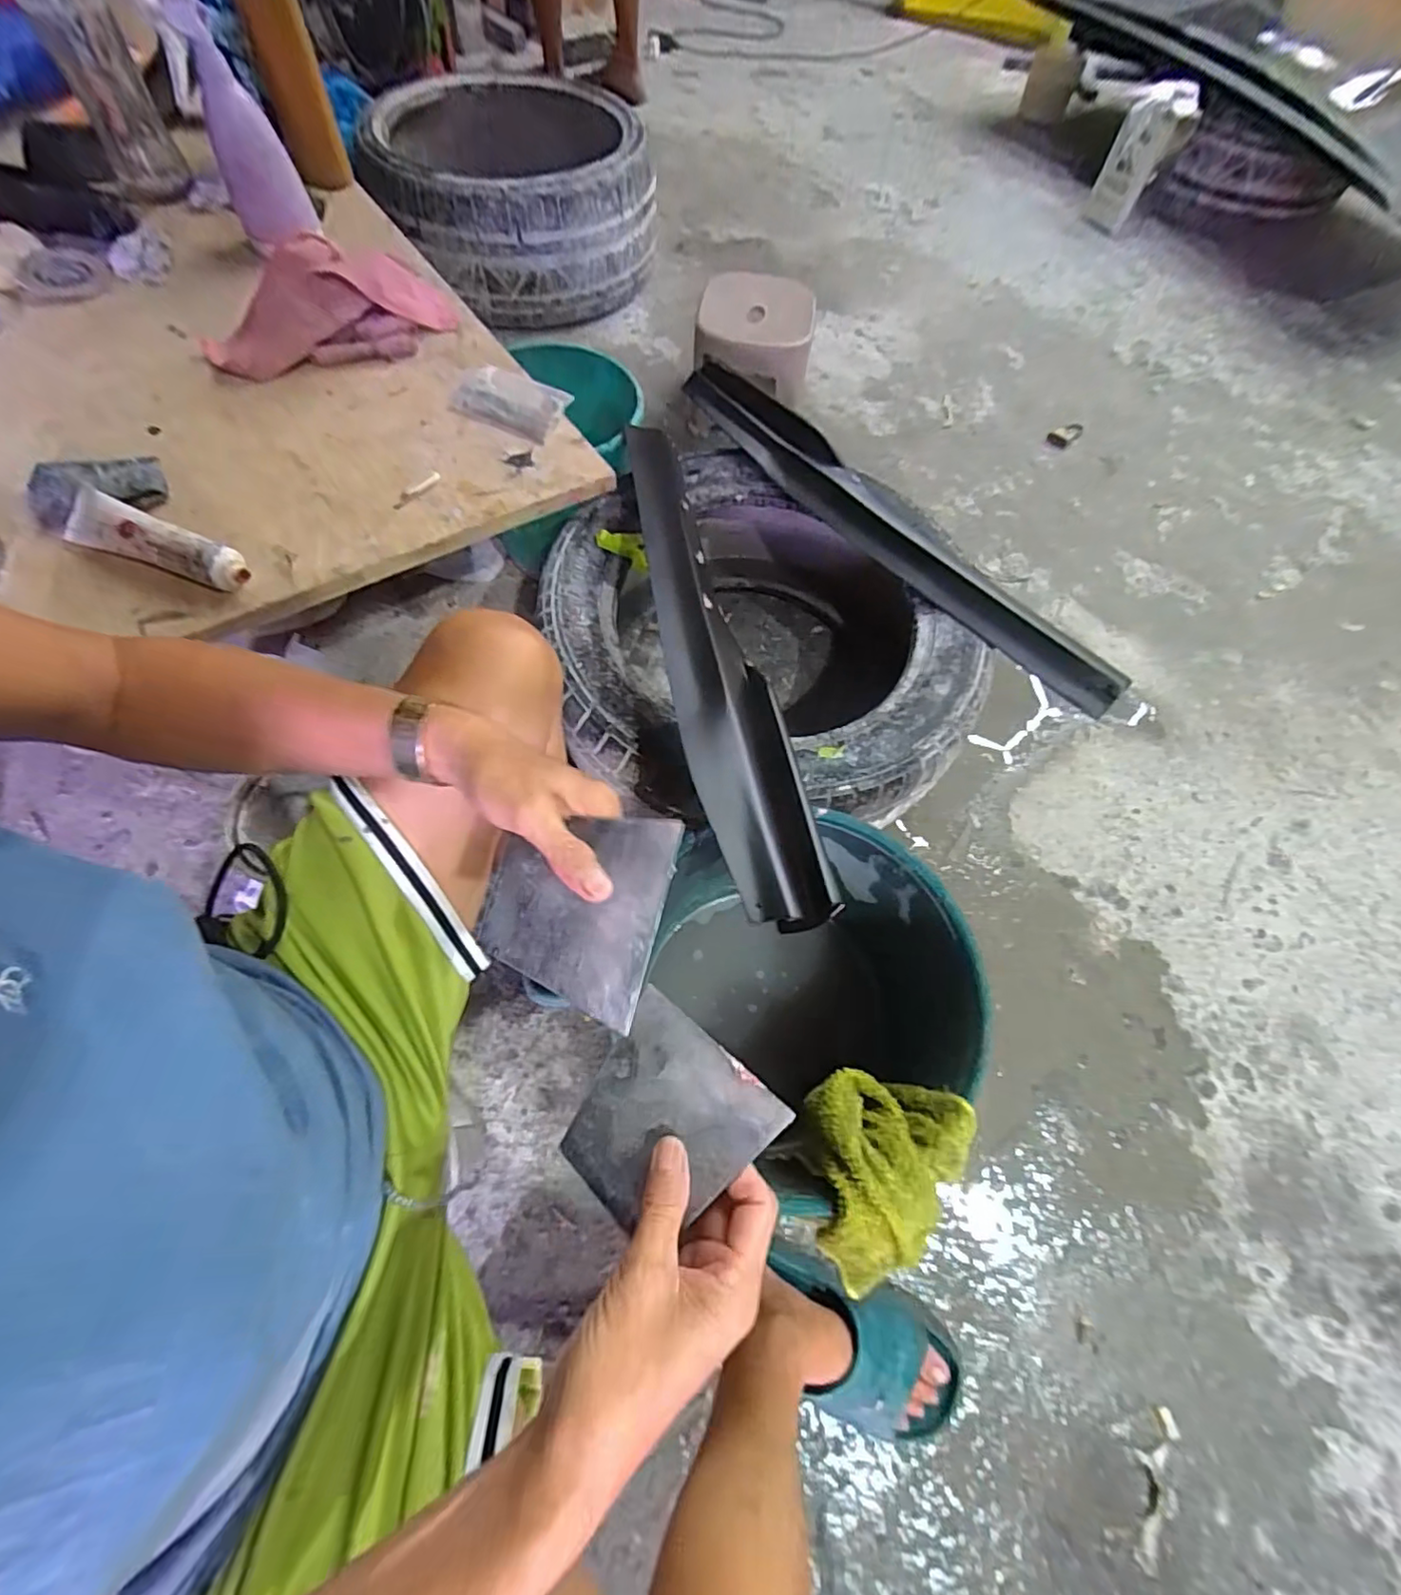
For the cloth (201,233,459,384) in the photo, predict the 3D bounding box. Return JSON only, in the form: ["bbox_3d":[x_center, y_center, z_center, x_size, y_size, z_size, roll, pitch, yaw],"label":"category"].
[{"bbox_3d":[-0.406,-0.537,0.647,0.264,0.080,0.094,-28,69,-16],"label":"cloth"}]

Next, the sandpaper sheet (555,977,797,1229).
[{"bbox_3d":[-0.019,0.174,0.319,0.098,0.004,0.095,31,76,30],"label":"sandpaper sheet"}]

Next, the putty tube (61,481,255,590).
[{"bbox_3d":[-0.479,-0.221,0.522,0.176,0.032,0.041,22,65,7],"label":"putty tube"}]

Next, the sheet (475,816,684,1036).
[{"bbox_3d":[-0.068,0.054,0.315,0.098,0.006,0.099,14,85,16],"label":"sheet"}]

